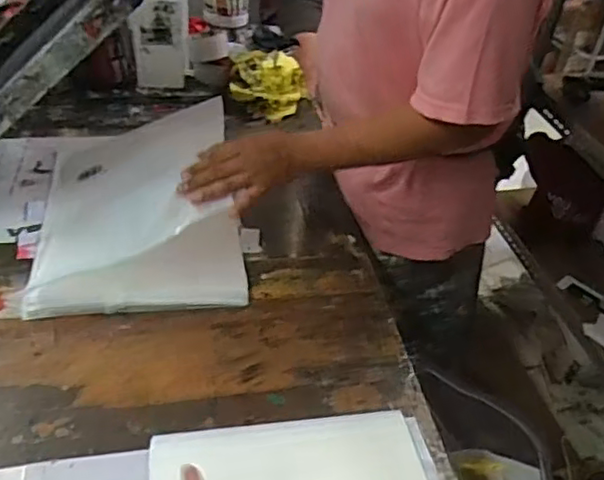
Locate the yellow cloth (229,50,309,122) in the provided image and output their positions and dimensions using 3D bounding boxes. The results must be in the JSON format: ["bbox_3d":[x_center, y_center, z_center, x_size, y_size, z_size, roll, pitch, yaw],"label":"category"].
[{"bbox_3d":[-0.072,-0.330,1.353,0.158,0.081,0.167,2,40,-4],"label":"yellow cloth"}]

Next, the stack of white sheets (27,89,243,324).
[{"bbox_3d":[-0.248,-0.076,0.975,0.295,0.139,0.376,-3,40,-10],"label":"stack of white sheets"}]

